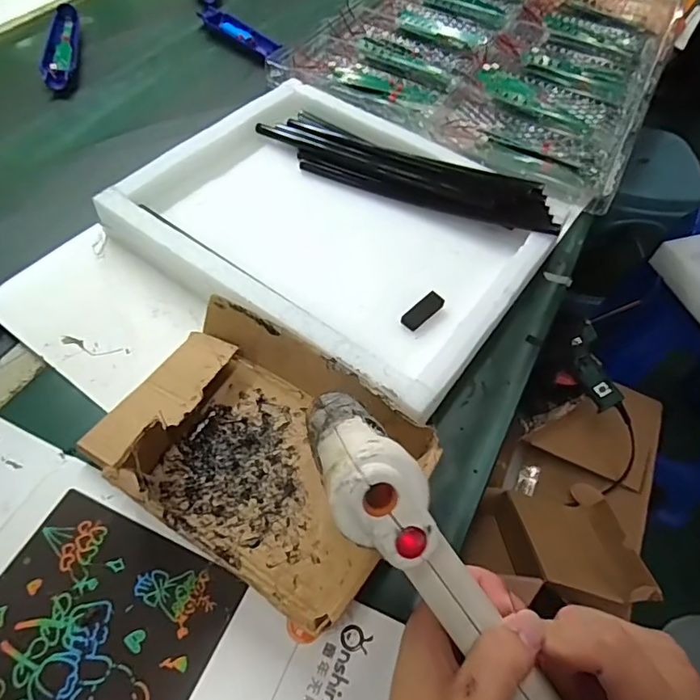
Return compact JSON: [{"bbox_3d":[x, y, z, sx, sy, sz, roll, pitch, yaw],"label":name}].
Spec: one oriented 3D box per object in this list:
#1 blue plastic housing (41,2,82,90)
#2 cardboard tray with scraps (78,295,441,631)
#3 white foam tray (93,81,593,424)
[{"bbox_3d":[-0.365,-0.381,0.657,0.033,0.027,0.171,-7,57,-10],"label":"blue plastic housing"},{"bbox_3d":[-0.065,0.063,0.361,0.213,0.053,0.156,30,59,14],"label":"cardboard tray with scraps"},{"bbox_3d":[0.011,-0.140,0.509,0.352,0.039,0.336,32,59,15],"label":"white foam tray"}]

